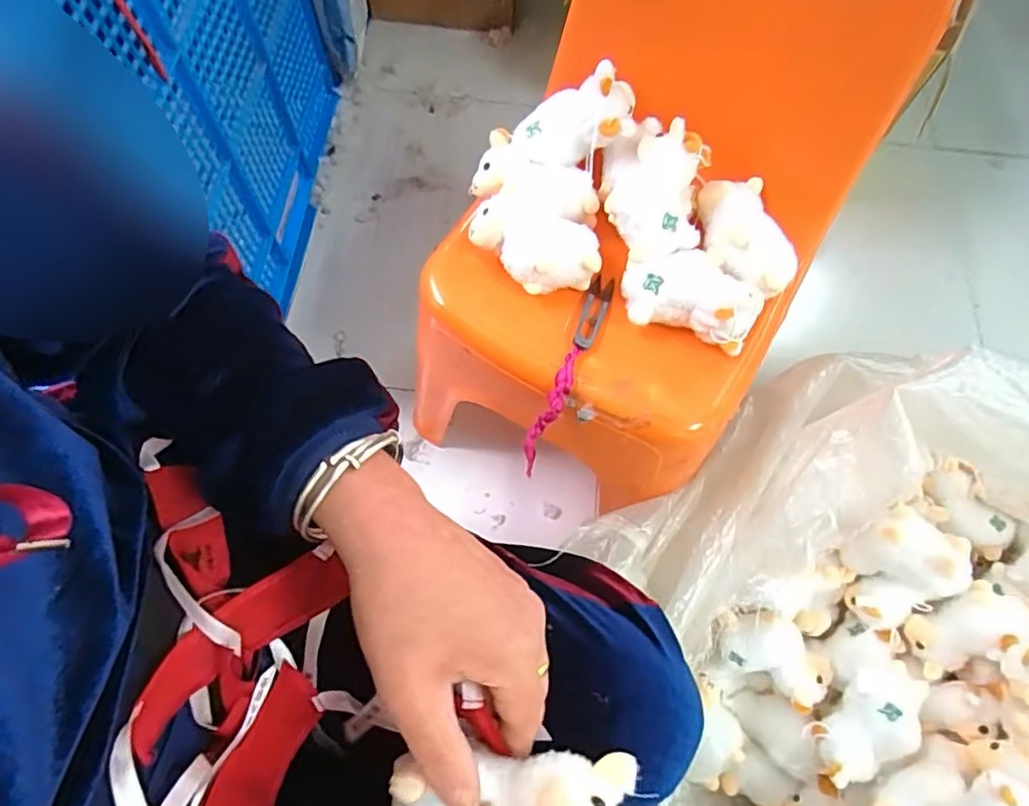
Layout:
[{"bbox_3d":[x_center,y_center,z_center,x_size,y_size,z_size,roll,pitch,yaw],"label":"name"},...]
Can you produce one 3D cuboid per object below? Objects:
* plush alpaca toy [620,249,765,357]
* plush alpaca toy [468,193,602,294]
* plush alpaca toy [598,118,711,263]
[{"bbox_3d":[0.162,-0.101,0.555,0.124,0.058,0.069,23,68,8],"label":"plush alpaca toy"},{"bbox_3d":[0.020,-0.146,0.560,0.118,0.045,0.069,13,67,4],"label":"plush alpaca toy"},{"bbox_3d":[0.133,-0.203,0.568,0.092,0.071,0.136,5,67,0],"label":"plush alpaca toy"}]

